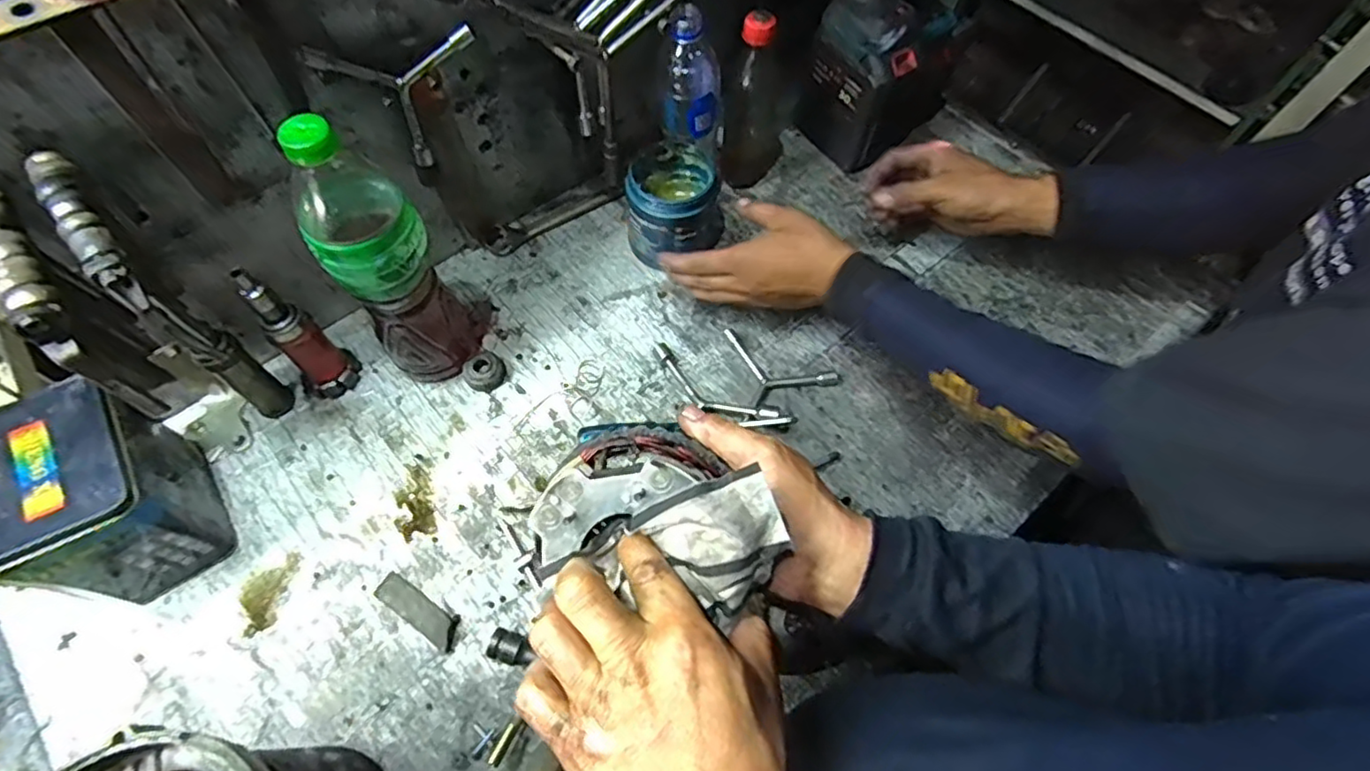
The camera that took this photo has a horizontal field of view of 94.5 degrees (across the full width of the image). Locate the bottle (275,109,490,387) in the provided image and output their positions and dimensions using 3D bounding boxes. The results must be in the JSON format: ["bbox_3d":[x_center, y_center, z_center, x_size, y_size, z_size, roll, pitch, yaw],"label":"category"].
[{"bbox_3d":[-0.233,-0.099,0.514,0.092,0.269,0.080,-23,65,-15],"label":"bottle"}]

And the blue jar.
[{"bbox_3d":[-0.008,-0.183,0.664,0.099,0.098,0.097,1,61,-2],"label":"blue jar"}]

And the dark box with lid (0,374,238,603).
[{"bbox_3d":[-0.445,0.088,0.487,0.095,0.137,0.127,-30,67,-18],"label":"dark box with lid"}]

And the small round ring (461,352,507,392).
[{"bbox_3d":[-0.192,-0.013,0.611,0.033,0.016,0.038,40,67,18],"label":"small round ring"}]

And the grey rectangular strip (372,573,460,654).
[{"bbox_3d":[-0.217,0.183,0.517,0.081,0.004,0.025,32,64,14],"label":"grey rectangular strip"}]

